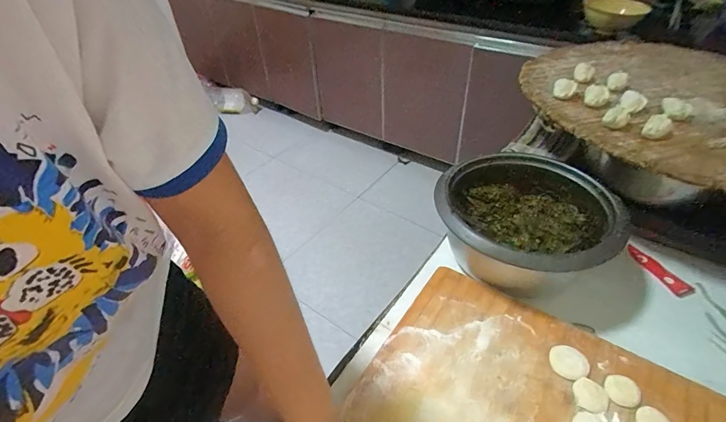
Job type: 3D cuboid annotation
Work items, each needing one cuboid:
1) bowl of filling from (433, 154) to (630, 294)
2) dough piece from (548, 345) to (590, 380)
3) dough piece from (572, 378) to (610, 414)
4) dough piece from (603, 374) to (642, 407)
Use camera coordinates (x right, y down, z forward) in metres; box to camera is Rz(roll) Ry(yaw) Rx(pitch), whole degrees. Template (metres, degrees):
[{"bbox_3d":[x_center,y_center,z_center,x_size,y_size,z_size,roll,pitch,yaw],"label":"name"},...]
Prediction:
[{"bbox_3d":[0.234,0.014,0.574,0.228,0.116,0.233,-1,43,1],"label":"bowl of filling"},{"bbox_3d":[0.242,0.178,0.444,0.039,0.007,0.041,-1,43,1],"label":"dough piece"},{"bbox_3d":[0.251,0.204,0.416,0.034,0.006,0.034,-1,43,1],"label":"dough piece"},{"bbox_3d":[0.287,0.198,0.418,0.033,0.005,0.035,-1,43,1],"label":"dough piece"}]

